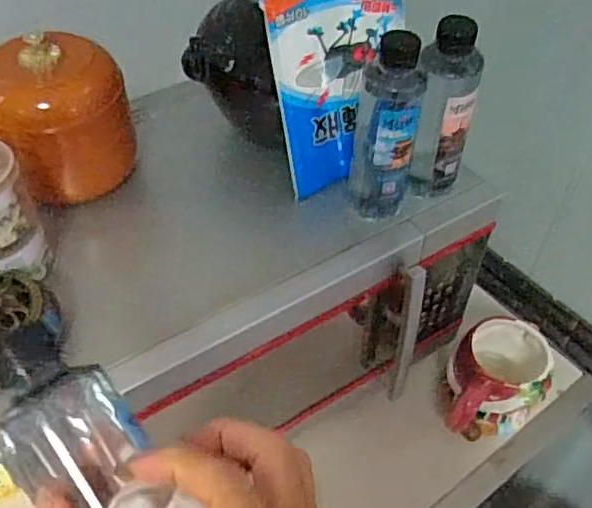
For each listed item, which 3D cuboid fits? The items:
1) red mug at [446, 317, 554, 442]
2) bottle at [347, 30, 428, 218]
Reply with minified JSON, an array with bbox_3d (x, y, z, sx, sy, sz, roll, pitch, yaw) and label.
[{"bbox_3d":[0.227,0.152,0.745,0.142,0.100,0.102,-34,57,-27],"label":"red mug"},{"bbox_3d":[0.079,-0.102,0.559,0.054,0.171,0.045,9,49,7],"label":"bottle"}]

